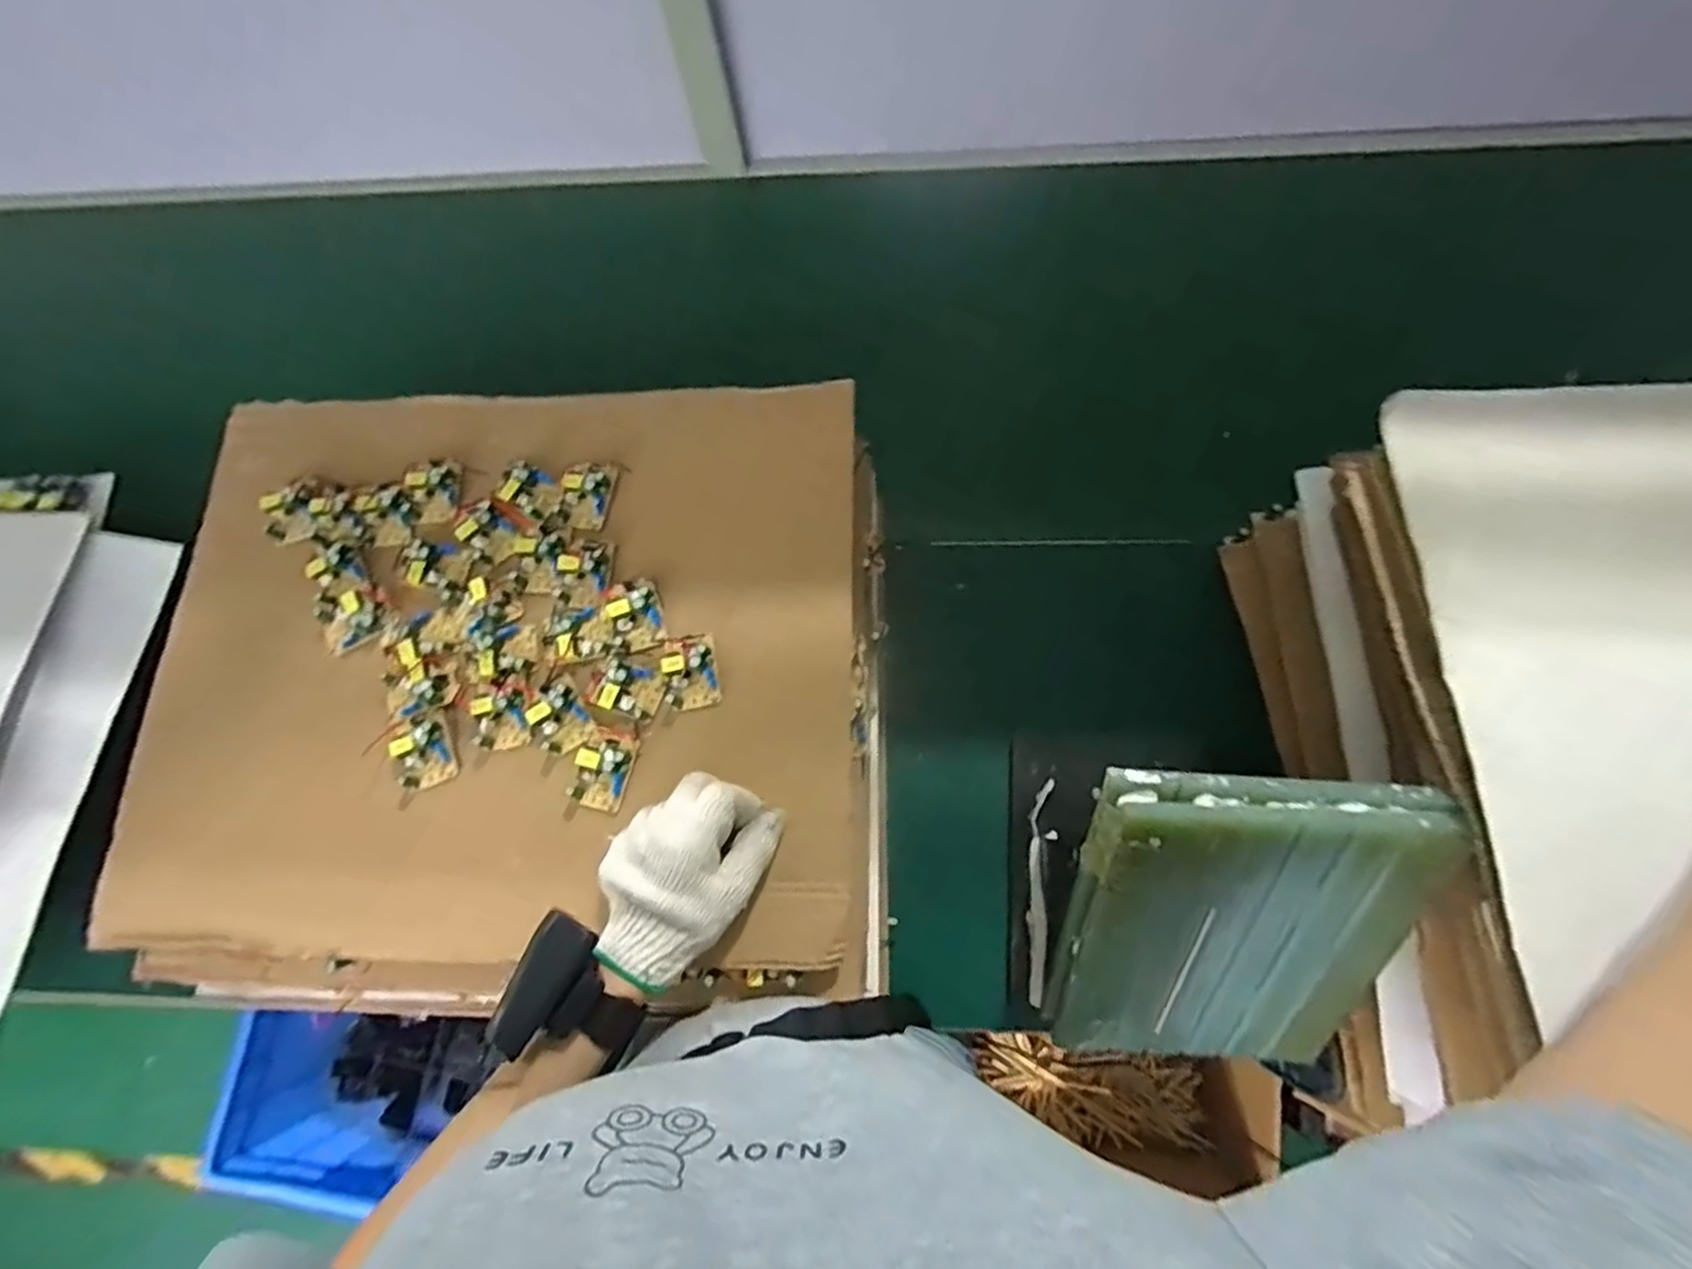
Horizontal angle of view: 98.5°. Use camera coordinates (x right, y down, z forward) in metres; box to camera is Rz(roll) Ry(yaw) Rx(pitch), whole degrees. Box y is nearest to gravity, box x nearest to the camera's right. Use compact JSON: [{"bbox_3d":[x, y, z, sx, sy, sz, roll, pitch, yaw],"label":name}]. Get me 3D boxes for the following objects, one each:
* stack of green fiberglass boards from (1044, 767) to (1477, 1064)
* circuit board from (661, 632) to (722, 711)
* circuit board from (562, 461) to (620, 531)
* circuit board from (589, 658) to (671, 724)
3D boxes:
[{"bbox_3d":[0.231,0.184,0.444,0.183,0.250,0.024,0,35,4],"label":"stack of green fiberglass boards"},{"bbox_3d":[-0.108,0.026,0.506,0.036,0.017,0.049,-10,76,1],"label":"circuit board"},{"bbox_3d":[-0.193,-0.106,0.542,0.035,0.013,0.052,9,77,6],"label":"circuit board"},{"bbox_3d":[-0.152,0.037,0.506,0.048,0.013,0.036,18,78,8],"label":"circuit board"}]

